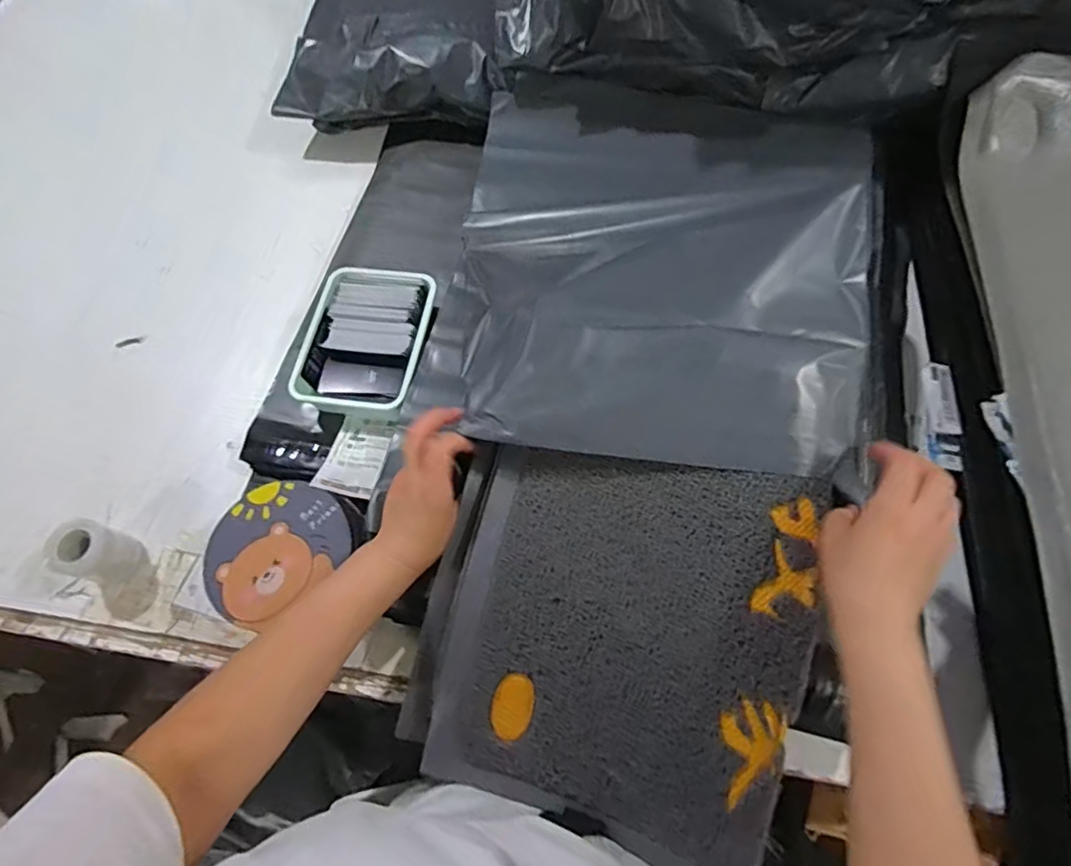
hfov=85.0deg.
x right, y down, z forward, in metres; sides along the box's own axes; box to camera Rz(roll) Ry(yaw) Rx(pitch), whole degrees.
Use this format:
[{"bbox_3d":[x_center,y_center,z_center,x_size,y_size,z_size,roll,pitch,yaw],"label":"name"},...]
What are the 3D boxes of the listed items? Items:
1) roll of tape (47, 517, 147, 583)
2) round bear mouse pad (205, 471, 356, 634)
[{"bbox_3d":[-0.427,0.118,0.573,0.052,0.070,0.049,-1,66,3],"label":"roll of tape"},{"bbox_3d":[-0.237,0.104,0.530,0.120,0.008,0.128,-1,66,3],"label":"round bear mouse pad"}]

